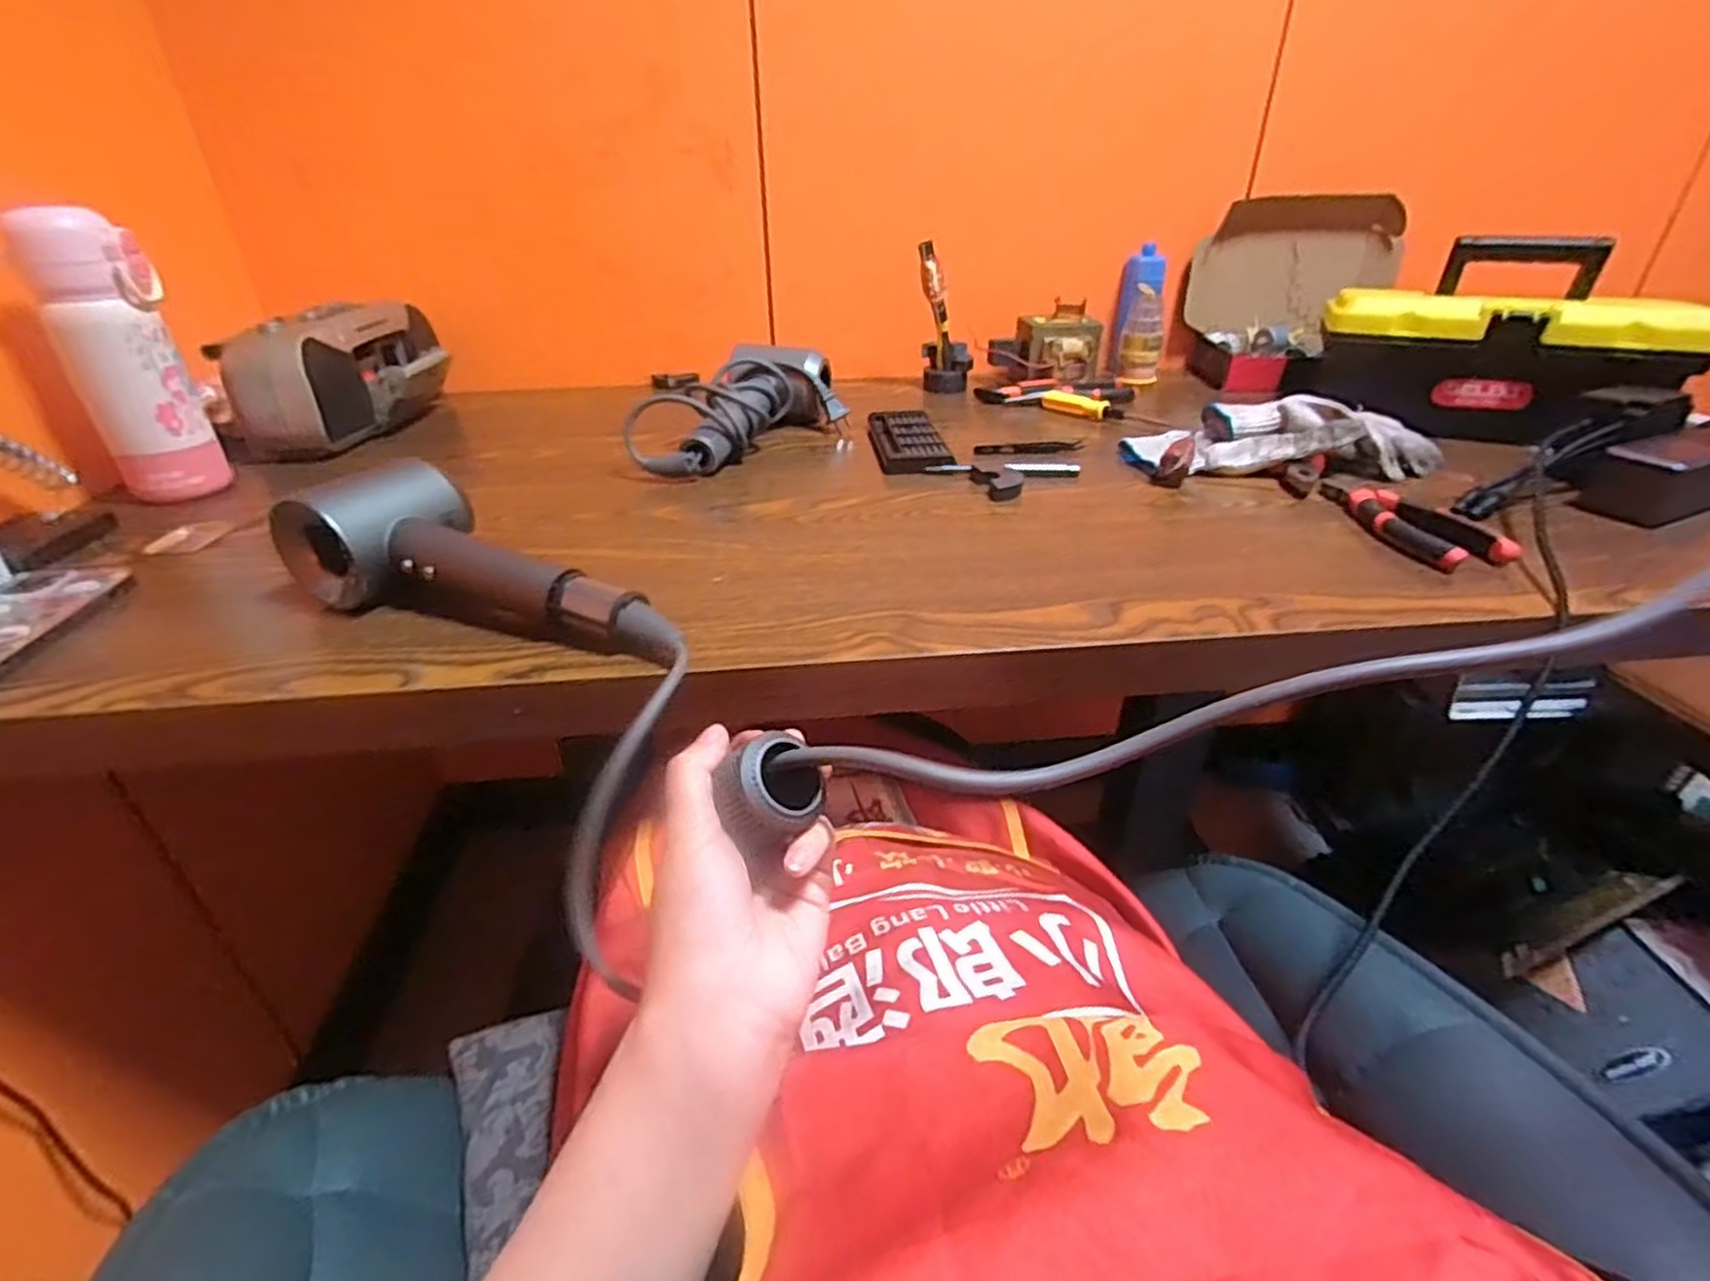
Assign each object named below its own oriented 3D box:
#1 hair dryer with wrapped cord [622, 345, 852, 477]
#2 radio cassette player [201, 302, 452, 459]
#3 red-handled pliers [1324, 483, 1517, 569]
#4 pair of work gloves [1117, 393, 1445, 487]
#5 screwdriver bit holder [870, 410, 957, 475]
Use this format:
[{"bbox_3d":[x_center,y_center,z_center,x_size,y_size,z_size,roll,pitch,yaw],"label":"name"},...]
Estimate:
[{"bbox_3d":[-0.118,-0.224,0.743,0.115,0.076,0.251,25,40,35],"label":"hair dryer with wrapped cord"},{"bbox_3d":[-0.504,-0.274,0.769,0.104,0.105,0.240,1,32,4],"label":"radio cassette player"},{"bbox_3d":[0.409,-0.093,0.575,0.051,0.014,0.149,-6,32,-8],"label":"red-handled pliers"},{"bbox_3d":[0.381,-0.188,0.696,0.256,0.056,0.128,0,32,2],"label":"pair of work gloves"},{"bbox_3d":[0.051,-0.198,0.753,0.065,0.020,0.143,-4,32,-5],"label":"screwdriver bit holder"}]

